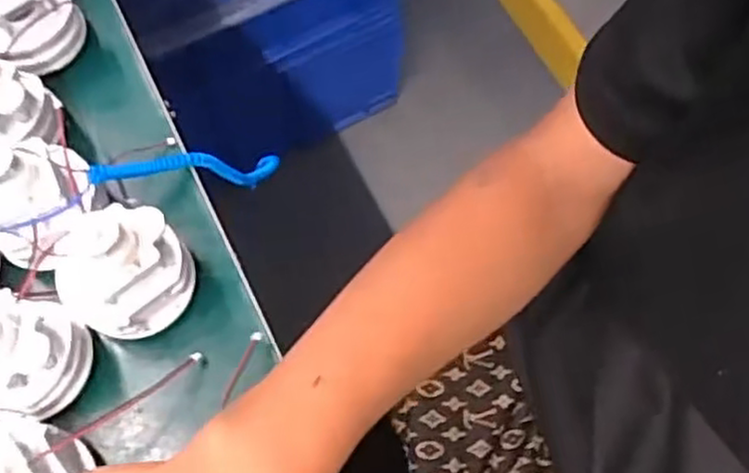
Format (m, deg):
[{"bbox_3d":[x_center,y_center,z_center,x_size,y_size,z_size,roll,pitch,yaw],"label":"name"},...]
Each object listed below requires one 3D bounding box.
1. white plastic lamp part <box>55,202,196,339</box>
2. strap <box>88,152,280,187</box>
[{"bbox_3d":[-0.143,0.019,0.420,0.059,0.082,0.072,33,72,14],"label":"white plastic lamp part"},{"bbox_3d":[-0.121,-0.048,0.519,0.020,0.183,0.032,40,108,18],"label":"strap"}]

